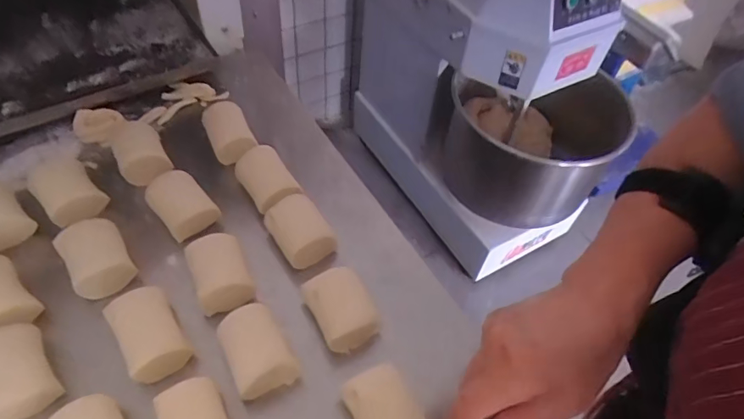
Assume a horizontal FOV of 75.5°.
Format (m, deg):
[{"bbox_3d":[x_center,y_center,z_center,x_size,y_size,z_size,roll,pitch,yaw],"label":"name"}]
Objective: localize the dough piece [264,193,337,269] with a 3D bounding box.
[{"bbox_3d":[-0.073,0.022,0.483,0.053,0.050,0.065,-32,62,-25],"label":"dough piece"}]

